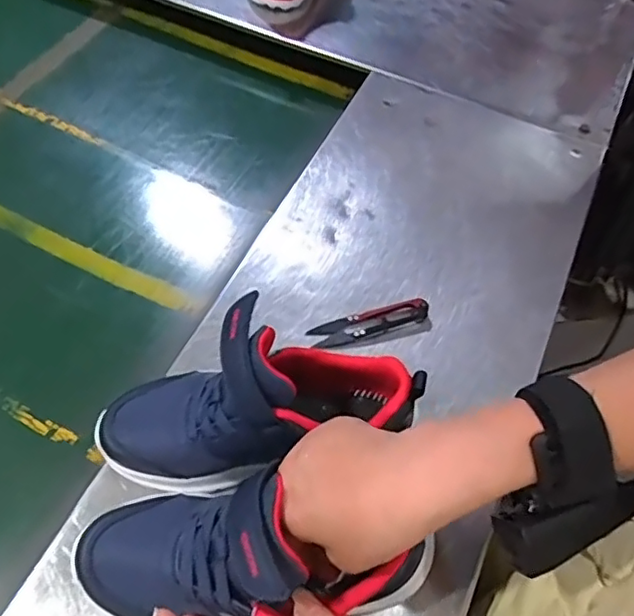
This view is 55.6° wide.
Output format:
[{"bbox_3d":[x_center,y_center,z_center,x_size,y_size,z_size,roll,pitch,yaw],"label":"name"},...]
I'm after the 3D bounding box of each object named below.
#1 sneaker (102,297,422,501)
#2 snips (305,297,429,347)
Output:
[{"bbox_3d":[-0.044,0.063,0.392,0.192,0.106,0.094,-18,63,-13],"label":"sneaker"},{"bbox_3d":[0.046,0.013,0.510,0.101,0.015,0.023,-14,62,-11],"label":"snips"}]

